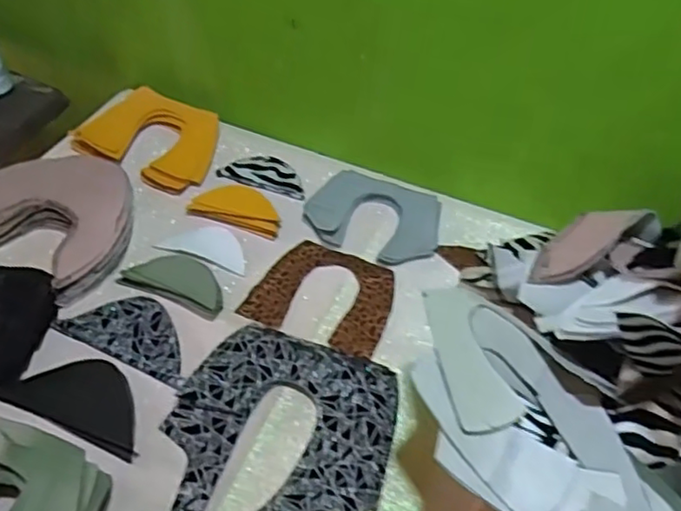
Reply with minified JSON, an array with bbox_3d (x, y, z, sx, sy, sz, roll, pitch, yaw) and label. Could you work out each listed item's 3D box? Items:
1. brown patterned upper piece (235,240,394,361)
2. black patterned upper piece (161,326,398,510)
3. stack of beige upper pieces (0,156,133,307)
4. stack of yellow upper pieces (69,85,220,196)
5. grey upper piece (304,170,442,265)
[{"bbox_3d":[-0.014,0.042,0.684,0.143,0.004,0.124,19,50,15],"label":"brown patterned upper piece"},{"bbox_3d":[-0.053,0.148,0.561,0.193,0.032,0.181,15,49,10],"label":"black patterned upper piece"},{"bbox_3d":[-0.313,-0.046,0.720,0.179,0.041,0.177,19,50,14],"label":"stack of beige upper pieces"},{"bbox_3d":[-0.239,-0.153,0.818,0.168,0.029,0.137,19,50,14],"label":"stack of yellow upper pieces"},{"bbox_3d":[0.040,-0.047,0.749,0.155,0.010,0.113,18,50,13],"label":"grey upper piece"}]

